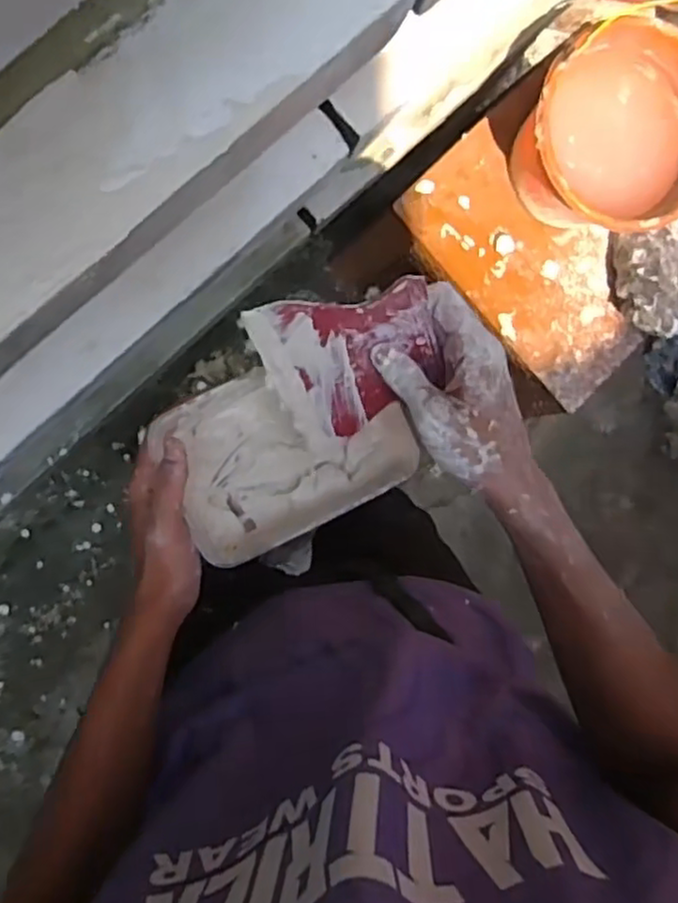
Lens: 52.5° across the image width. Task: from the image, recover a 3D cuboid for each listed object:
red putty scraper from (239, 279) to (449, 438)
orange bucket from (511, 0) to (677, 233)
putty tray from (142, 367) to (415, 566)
[{"bbox_3d":[0.010,-0.057,0.440,0.108,0.006,0.112,-15,135,5],"label":"red putty scraper"},{"bbox_3d":[0.409,-0.471,1.035,0.260,0.195,0.314,38,84,-8],"label":"orange bucket"},{"bbox_3d":[-0.037,-0.003,0.489,0.163,0.063,0.118,-27,95,-9],"label":"putty tray"}]

